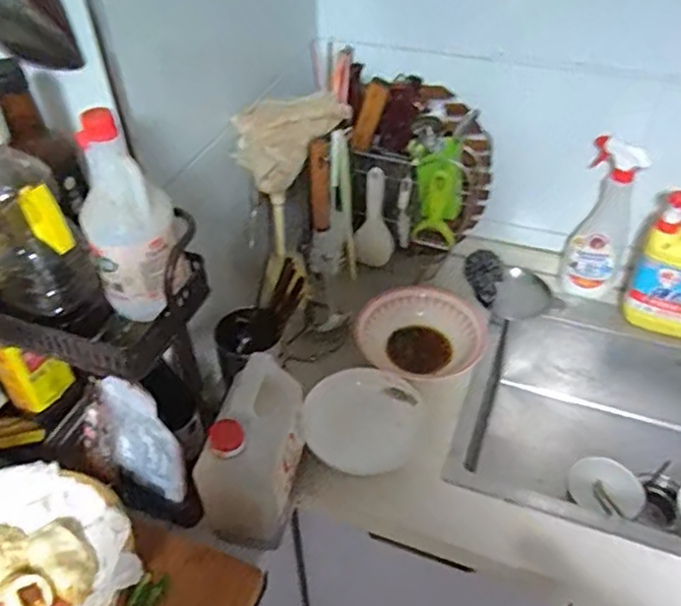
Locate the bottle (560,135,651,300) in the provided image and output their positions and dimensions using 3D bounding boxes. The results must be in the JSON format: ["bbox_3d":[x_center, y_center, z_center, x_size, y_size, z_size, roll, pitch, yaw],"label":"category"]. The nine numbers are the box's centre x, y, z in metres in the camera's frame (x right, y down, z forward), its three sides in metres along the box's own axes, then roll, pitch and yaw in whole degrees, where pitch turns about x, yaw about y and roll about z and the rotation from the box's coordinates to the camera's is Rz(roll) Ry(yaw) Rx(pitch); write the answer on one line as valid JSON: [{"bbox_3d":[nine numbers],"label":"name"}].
[{"bbox_3d":[0.452,-0.143,1.080,0.093,0.284,0.078,16,46,20],"label":"bottle"}]

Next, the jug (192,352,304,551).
[{"bbox_3d":[-0.105,0.184,0.765,0.090,0.199,0.171,5,43,9],"label":"jug"}]

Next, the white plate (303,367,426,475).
[{"bbox_3d":[0.034,0.177,0.945,0.174,0.016,0.159,-3,63,5],"label":"white plate"}]

